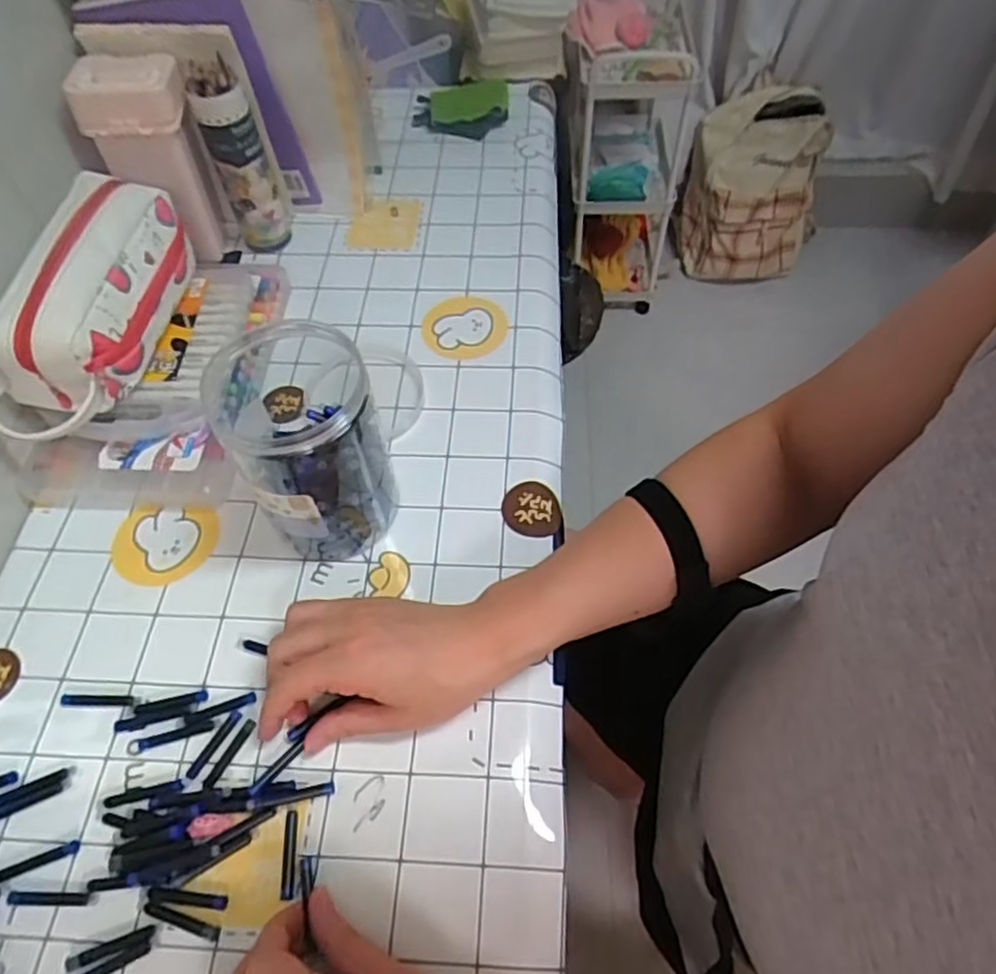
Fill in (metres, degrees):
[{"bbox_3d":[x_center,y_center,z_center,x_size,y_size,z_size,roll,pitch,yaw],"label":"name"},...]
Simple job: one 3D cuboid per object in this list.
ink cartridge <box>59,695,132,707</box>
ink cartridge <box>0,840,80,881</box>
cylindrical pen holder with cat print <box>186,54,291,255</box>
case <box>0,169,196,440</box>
[{"bbox_3d":[-0.266,0.141,0.458,0.048,0.004,0.008,1,57,2],"label":"ink cartridge"},{"bbox_3d":[-0.273,0.221,0.409,0.047,0.004,0.007,-18,58,-10],"label":"ink cartridge"},{"bbox_3d":[-0.237,-0.300,0.646,0.048,0.166,0.048,-15,57,-8],"label":"cylindrical pen holder with cat print"},{"bbox_3d":[-0.308,-0.139,0.523,0.093,0.102,0.217,14,71,11],"label":"case"}]

